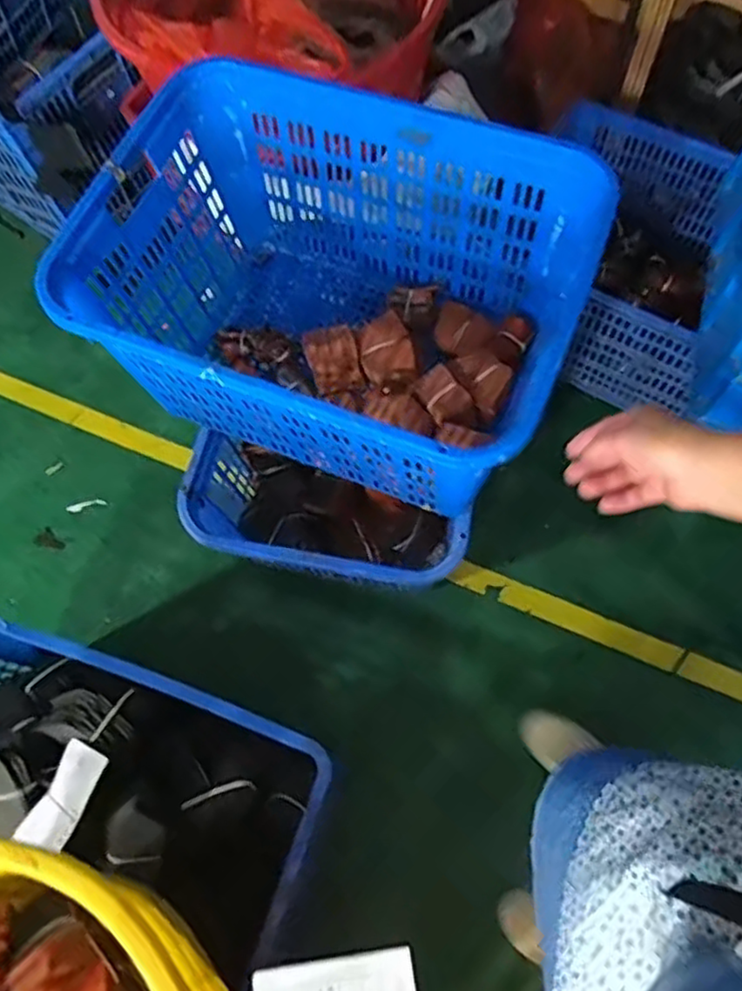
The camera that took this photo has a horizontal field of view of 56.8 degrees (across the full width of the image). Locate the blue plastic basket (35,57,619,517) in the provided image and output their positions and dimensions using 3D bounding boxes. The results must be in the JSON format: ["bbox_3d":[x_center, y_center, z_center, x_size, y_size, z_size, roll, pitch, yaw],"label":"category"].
[{"bbox_3d":[-0.070,-0.266,0.997,0.664,0.361,0.438,20,72,10],"label":"blue plastic basket"}]

